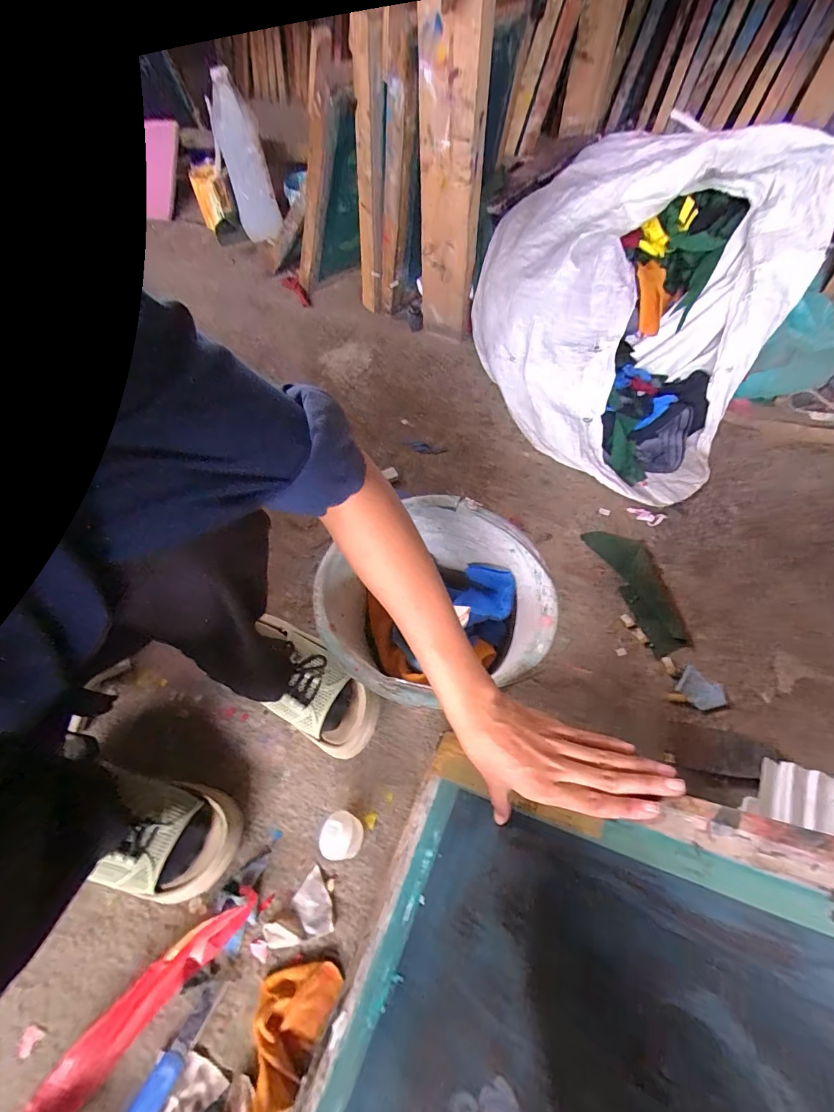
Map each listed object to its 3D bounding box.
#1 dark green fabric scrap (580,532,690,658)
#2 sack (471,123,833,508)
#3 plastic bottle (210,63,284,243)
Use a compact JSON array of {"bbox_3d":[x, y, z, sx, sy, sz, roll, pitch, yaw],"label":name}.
[{"bbox_3d":[0.330,0.043,0.624,0.083,0.008,0.202,-15,58,-7],"label":"dark green fabric scrap"},{"bbox_3d":[0.362,-0.486,0.769,0.523,0.320,0.629,25,62,17],"label":"sack"},{"bbox_3d":[-0.461,-1.049,1.143,0.114,0.325,0.135,-15,30,-7],"label":"plastic bottle"}]

